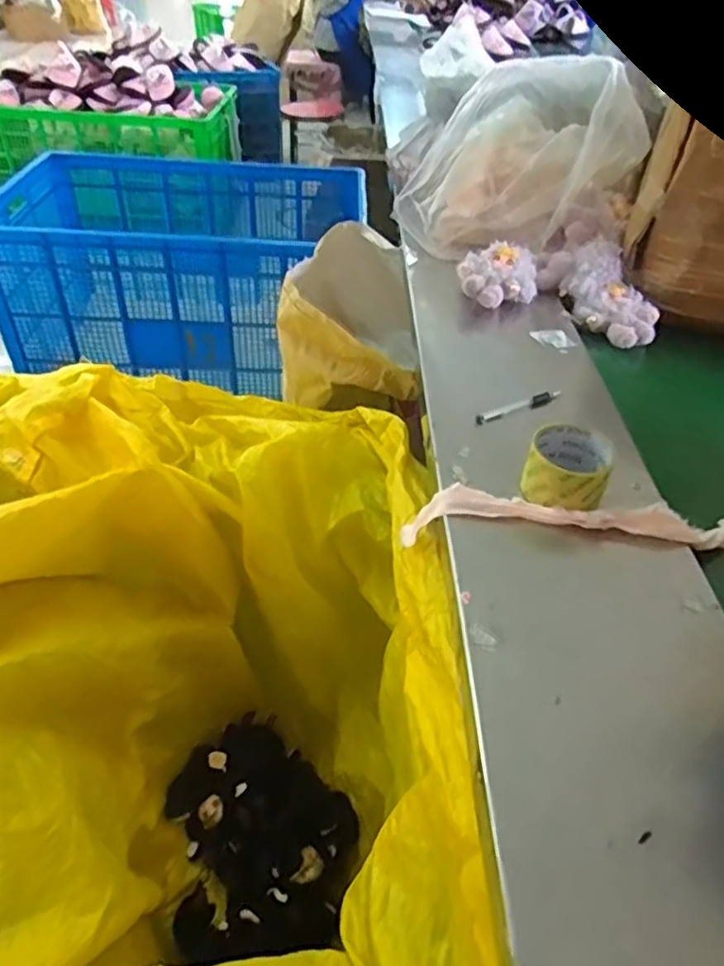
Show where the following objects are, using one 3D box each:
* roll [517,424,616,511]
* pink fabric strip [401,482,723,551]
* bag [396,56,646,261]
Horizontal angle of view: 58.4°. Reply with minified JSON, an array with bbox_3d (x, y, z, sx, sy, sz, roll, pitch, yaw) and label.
[{"bbox_3d":[0.215,-0.015,0.678,0.081,0.053,0.085,2,41,-2],"label":"roll"},{"bbox_3d":[0.244,0.051,0.679,0.391,0.083,0.054,5,41,1],"label":"pink fabric strip"},{"bbox_3d":[0.276,-0.522,1.064,0.328,0.257,0.255,-14,45,-19],"label":"bag"}]

